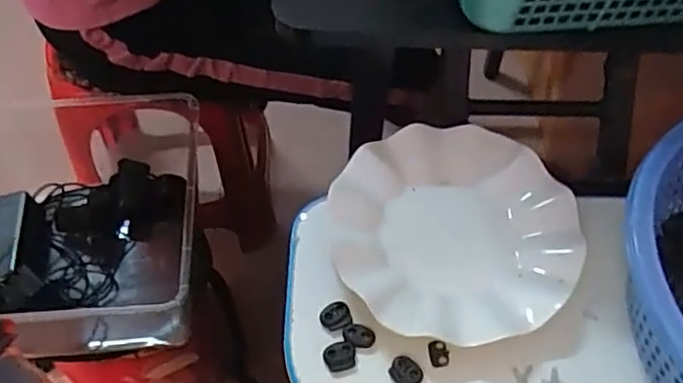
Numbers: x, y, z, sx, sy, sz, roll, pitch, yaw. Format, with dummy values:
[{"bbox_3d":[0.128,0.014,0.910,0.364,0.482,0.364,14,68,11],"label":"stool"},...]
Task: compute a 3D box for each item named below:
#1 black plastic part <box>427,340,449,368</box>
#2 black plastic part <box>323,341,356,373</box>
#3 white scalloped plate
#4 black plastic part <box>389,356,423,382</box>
[{"bbox_3d":[0.065,0.108,0.424,0.013,0.007,0.016,-8,54,-6],"label":"black plastic part"},{"bbox_3d":[-0.001,0.109,0.421,0.021,0.005,0.018,-1,54,-1],"label":"black plastic part"},{"bbox_3d":[0.083,0.024,0.470,0.177,0.023,0.176,0,54,-1],"label":"white scalloped plate"},{"bbox_3d":[0.042,0.118,0.415,0.017,0.007,0.021,-32,61,-22],"label":"black plastic part"}]

